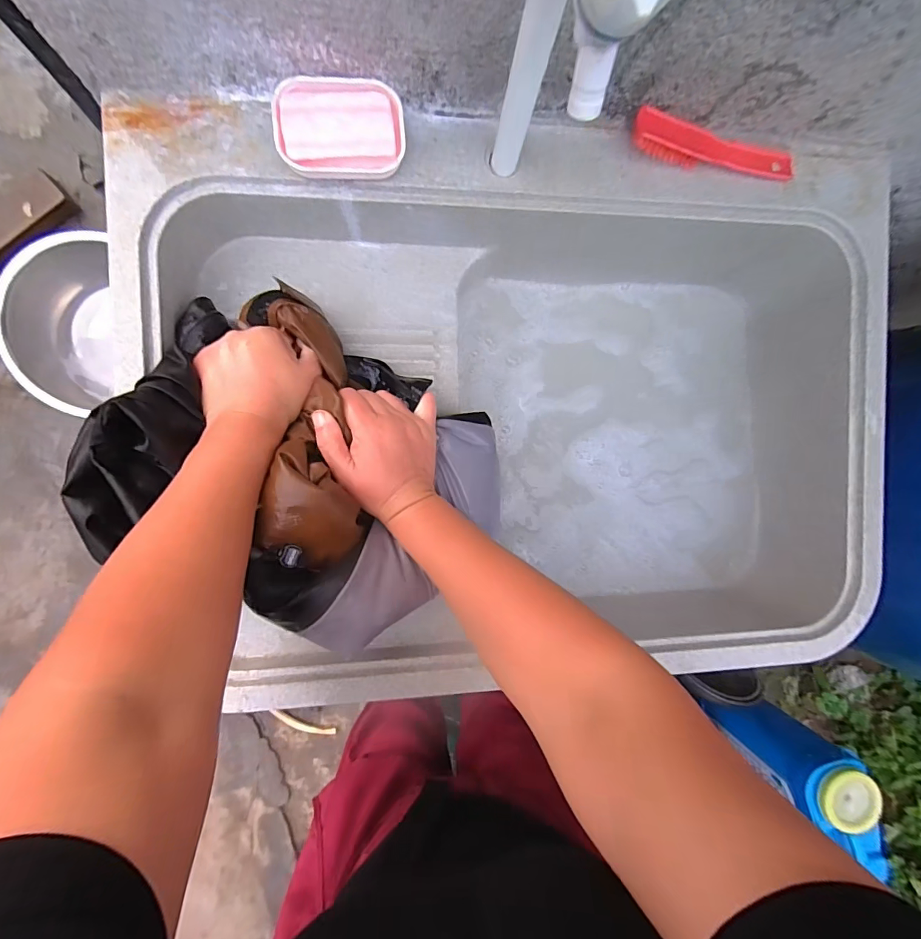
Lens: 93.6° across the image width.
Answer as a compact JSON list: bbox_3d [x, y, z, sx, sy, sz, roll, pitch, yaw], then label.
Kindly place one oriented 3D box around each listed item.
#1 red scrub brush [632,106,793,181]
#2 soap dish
[{"bbox_3d":[0.256,-0.319,0.429,0.186,0.032,0.033,3,90,-7],"label":"red scrub brush"},{"bbox_3d":[-0.107,-0.307,0.386,0.109,0.023,0.076,-4,91,-7],"label":"soap dish"}]

